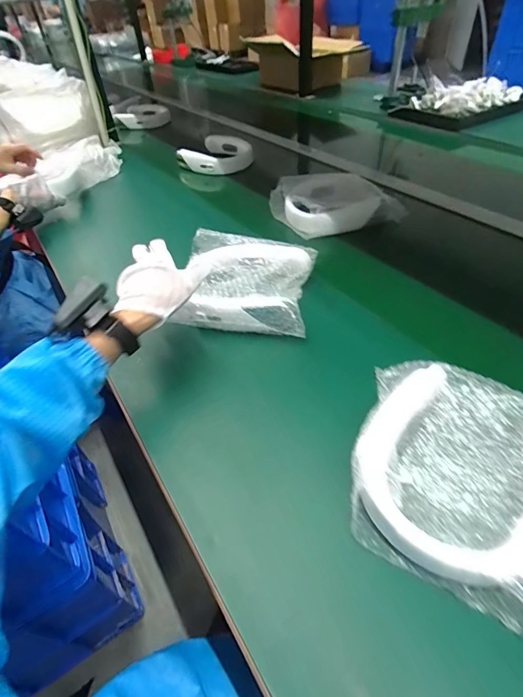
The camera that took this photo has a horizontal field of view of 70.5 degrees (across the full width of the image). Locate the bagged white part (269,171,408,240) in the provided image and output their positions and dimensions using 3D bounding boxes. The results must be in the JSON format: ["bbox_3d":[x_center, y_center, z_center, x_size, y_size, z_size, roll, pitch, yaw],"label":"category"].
[{"bbox_3d":[0.167,-0.349,0.875,0.232,0.073,0.213,-19,45,-13],"label":"bagged white part"}]

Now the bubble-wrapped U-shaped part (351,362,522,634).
[{"bbox_3d":[0.203,0.123,0.384,0.199,0.056,0.217,20,50,25],"label":"bubble-wrapped U-shaped part"}]

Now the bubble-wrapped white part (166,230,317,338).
[{"bbox_3d":[-0.027,-0.113,0.614,0.207,0.069,0.188,3,44,9],"label":"bubble-wrapped white part"}]

